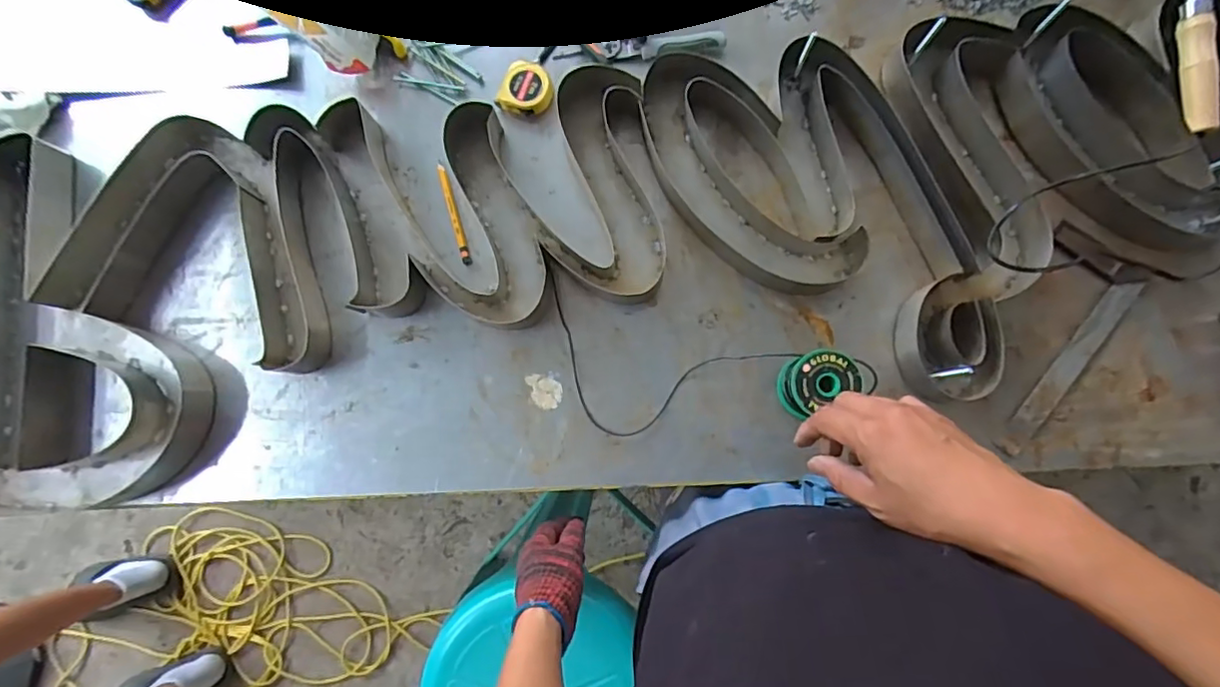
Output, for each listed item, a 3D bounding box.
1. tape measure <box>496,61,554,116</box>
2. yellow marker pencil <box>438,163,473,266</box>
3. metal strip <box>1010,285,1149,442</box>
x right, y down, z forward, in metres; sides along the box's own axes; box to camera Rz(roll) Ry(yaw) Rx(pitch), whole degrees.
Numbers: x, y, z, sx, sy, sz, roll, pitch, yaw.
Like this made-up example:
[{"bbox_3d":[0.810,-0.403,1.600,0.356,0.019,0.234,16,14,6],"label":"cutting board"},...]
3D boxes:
[{"bbox_3d":[-0.098,-0.305,0.714,0.060,0.026,0.062,24,86,6],"label":"tape measure"},{"bbox_3d":[-0.186,-0.154,0.703,0.011,0.008,0.124,-17,83,2],"label":"yellow marker pencil"},{"bbox_3d":[0.513,0.015,0.646,0.029,0.008,0.202,38,87,7],"label":"metal strip"}]

